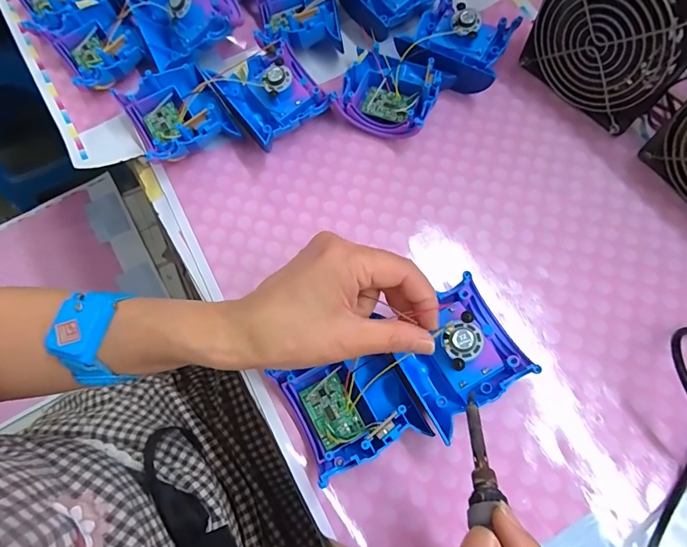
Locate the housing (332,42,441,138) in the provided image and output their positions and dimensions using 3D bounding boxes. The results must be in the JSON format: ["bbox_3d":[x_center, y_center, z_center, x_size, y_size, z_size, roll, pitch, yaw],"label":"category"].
[{"bbox_3d":[0.043,-0.161,0.384,0.078,0.039,0.074,21,72,10],"label":"housing"}]

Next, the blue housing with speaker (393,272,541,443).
[{"bbox_3d":[0.077,0.054,0.292,0.078,0.034,0.079,-29,71,-8],"label":"blue housing with speaker"}]

